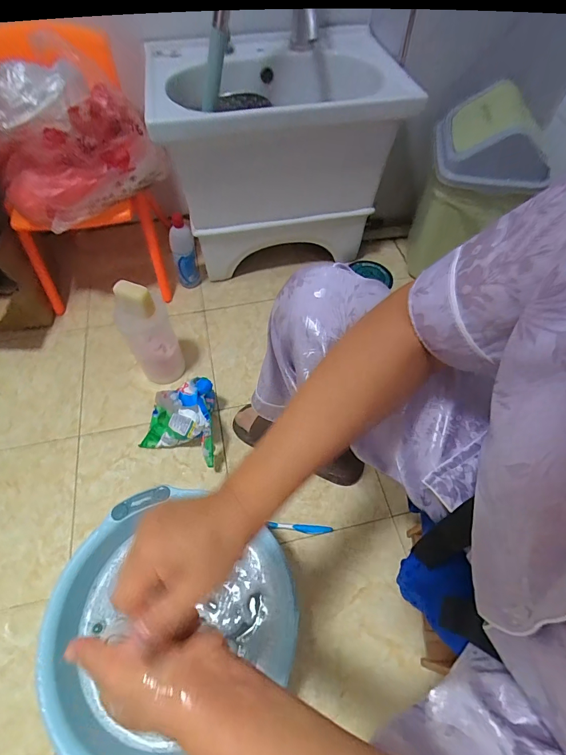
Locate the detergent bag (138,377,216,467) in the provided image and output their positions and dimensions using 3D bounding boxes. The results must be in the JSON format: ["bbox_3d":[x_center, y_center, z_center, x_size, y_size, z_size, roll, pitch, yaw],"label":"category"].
[{"bbox_3d":[-0.199,0.082,0.777,0.161,0.114,0.154,17,60,8],"label":"detergent bag"}]

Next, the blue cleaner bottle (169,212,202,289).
[{"bbox_3d":[-0.262,-0.330,0.969,0.061,0.225,0.057,1,59,-2],"label":"blue cleaner bottle"}]

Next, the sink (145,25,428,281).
[{"bbox_3d":[-0.019,-0.544,0.928,0.507,0.479,0.459,-4,59,-5],"label":"sink"}]

